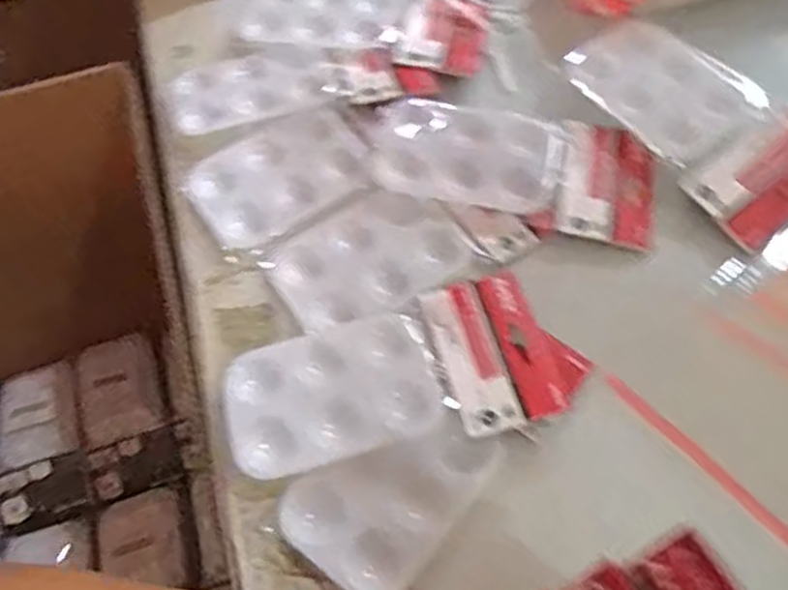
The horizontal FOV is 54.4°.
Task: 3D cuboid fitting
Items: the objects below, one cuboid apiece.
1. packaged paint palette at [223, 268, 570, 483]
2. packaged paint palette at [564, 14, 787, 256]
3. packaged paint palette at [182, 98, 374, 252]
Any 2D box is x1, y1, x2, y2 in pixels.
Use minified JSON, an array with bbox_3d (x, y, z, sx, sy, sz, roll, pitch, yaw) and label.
[{"bbox_3d":[-0.003,0.053,0.463,0.193,0.017,0.097,-16,62,-6],"label":"packaged paint palette"},{"bbox_3d":[0.227,-0.135,0.554,0.121,0.012,0.195,-33,65,-15],"label":"packaged paint palette"},{"bbox_3d":[-0.080,-0.086,0.548,0.123,0.016,0.085,-30,64,-13],"label":"packaged paint palette"}]

